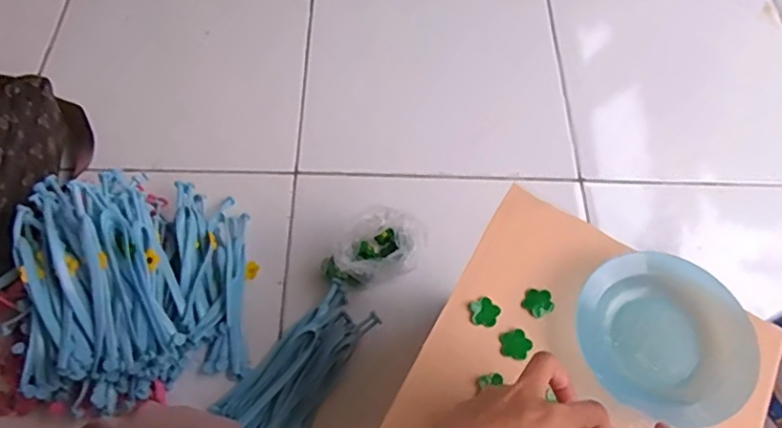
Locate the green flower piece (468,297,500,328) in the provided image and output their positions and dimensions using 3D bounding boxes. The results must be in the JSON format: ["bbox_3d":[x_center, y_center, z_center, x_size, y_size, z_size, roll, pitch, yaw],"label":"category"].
[{"bbox_3d":[0.074,0.077,0.459,0.023,0.004,0.023,1,60,-1],"label":"green flower piece"}]

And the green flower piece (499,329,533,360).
[{"bbox_3d":[0.096,0.101,0.449,0.024,0.004,0.022,1,60,-1],"label":"green flower piece"}]

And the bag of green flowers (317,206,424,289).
[{"bbox_3d":[-0.017,0.049,0.710,0.094,0.077,0.104,35,65,17],"label":"bag of green flowers"}]

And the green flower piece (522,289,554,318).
[{"bbox_3d":[0.117,0.070,0.467,0.024,0.004,0.022,1,60,-1],"label":"green flower piece"}]

